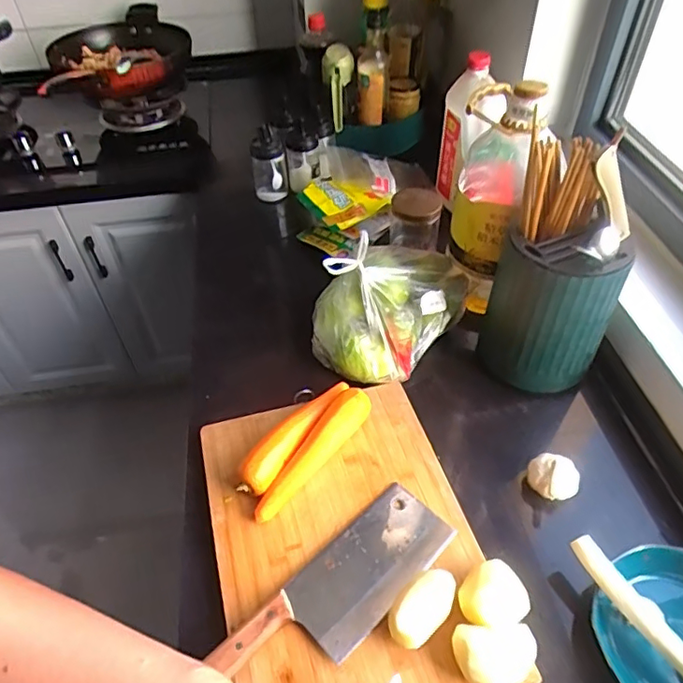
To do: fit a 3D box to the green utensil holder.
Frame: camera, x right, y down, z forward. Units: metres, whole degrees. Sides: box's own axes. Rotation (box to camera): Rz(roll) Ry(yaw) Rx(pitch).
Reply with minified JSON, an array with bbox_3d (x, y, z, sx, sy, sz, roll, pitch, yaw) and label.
[{"bbox_3d":[0.263,-0.039,0.694,0.115,0.195,0.118,-18,48,-13],"label":"green utensil holder"}]

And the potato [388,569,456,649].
[{"bbox_3d":[0.077,0.252,0.521,0.040,0.038,0.076,35,57,30],"label":"potato"}]

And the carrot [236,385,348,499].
[{"bbox_3d":[-0.058,0.105,0.661,0.043,0.040,0.186,23,52,23],"label":"carrot"}]

